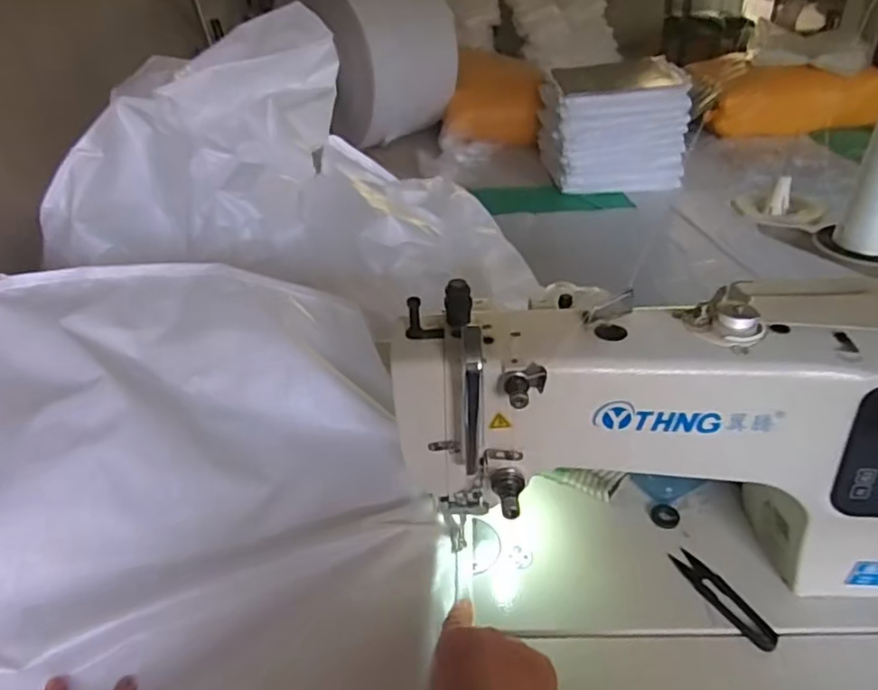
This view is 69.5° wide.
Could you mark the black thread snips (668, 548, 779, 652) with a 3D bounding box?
[{"bbox_3d":[0.228,0.203,0.511,0.025,0.007,0.098,-17,38,-19],"label":"black thread snips"}]

